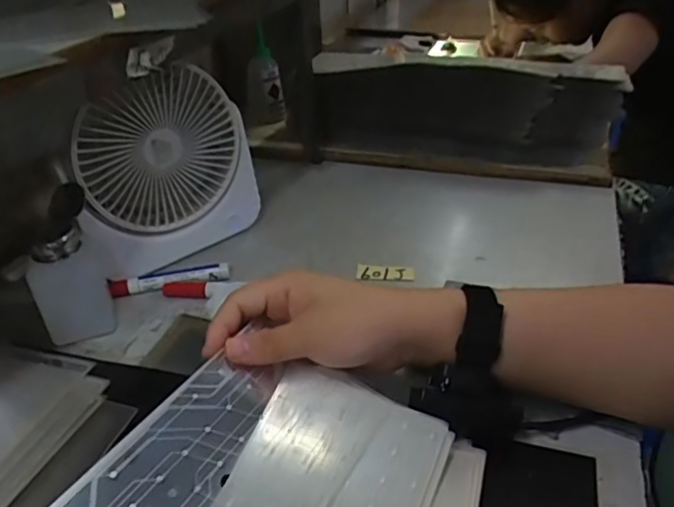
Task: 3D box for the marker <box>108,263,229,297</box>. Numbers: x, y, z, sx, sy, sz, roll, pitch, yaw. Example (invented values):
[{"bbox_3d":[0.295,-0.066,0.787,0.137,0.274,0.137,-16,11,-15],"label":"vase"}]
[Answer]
[{"bbox_3d":[-0.164,0.027,0.550,0.115,0.016,0.018,-9,33,-6],"label":"marker"}]

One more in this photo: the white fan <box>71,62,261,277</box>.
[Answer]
[{"bbox_3d":[-0.170,-0.080,0.559,0.180,0.185,0.054,-25,38,-28],"label":"white fan"}]

